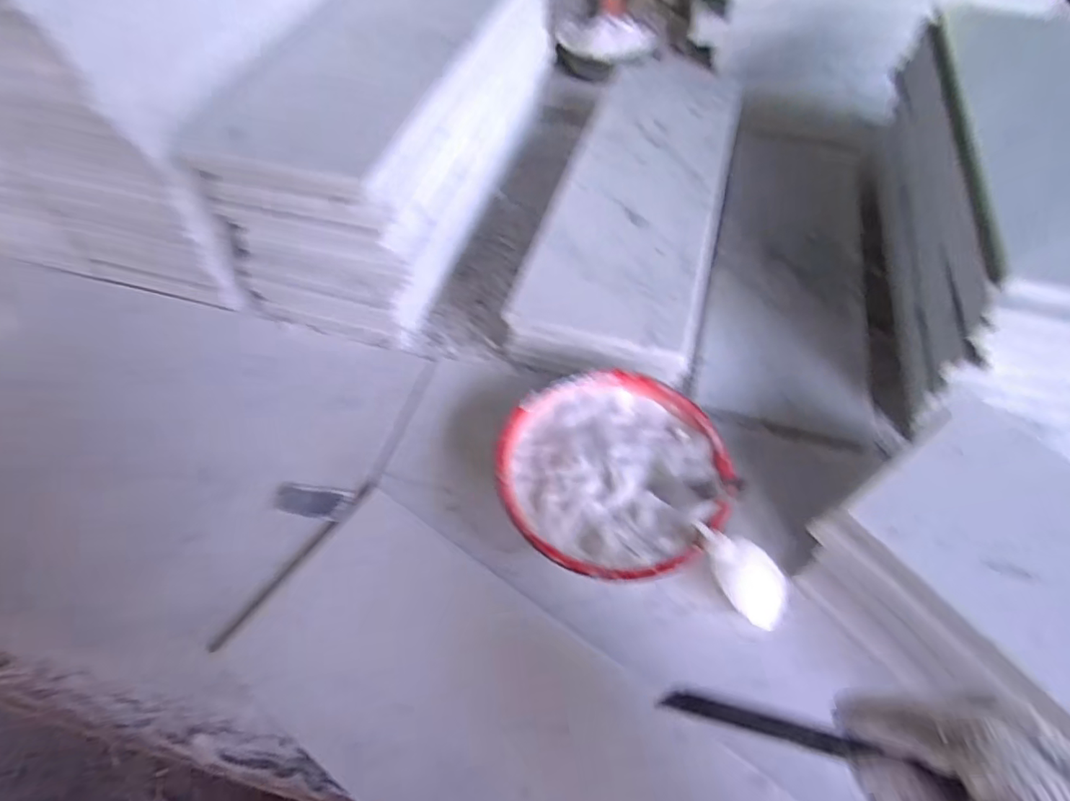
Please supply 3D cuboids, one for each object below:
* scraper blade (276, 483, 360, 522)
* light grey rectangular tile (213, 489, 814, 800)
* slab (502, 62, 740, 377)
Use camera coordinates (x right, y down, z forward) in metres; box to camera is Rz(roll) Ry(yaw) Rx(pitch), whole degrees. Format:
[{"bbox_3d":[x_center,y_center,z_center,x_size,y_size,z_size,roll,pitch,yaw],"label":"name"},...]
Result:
[{"bbox_3d":[-0.173,0.078,0.437,0.062,0.004,0.027,8,54,7],"label":"scraper blade"},{"bbox_3d":[0.017,0.229,0.332,0.447,0.010,0.154,31,60,19],"label":"light grey rectangular tile"},{"bbox_3d":[0.118,-0.242,0.602,0.166,0.033,0.515,14,56,7],"label":"slab"}]

